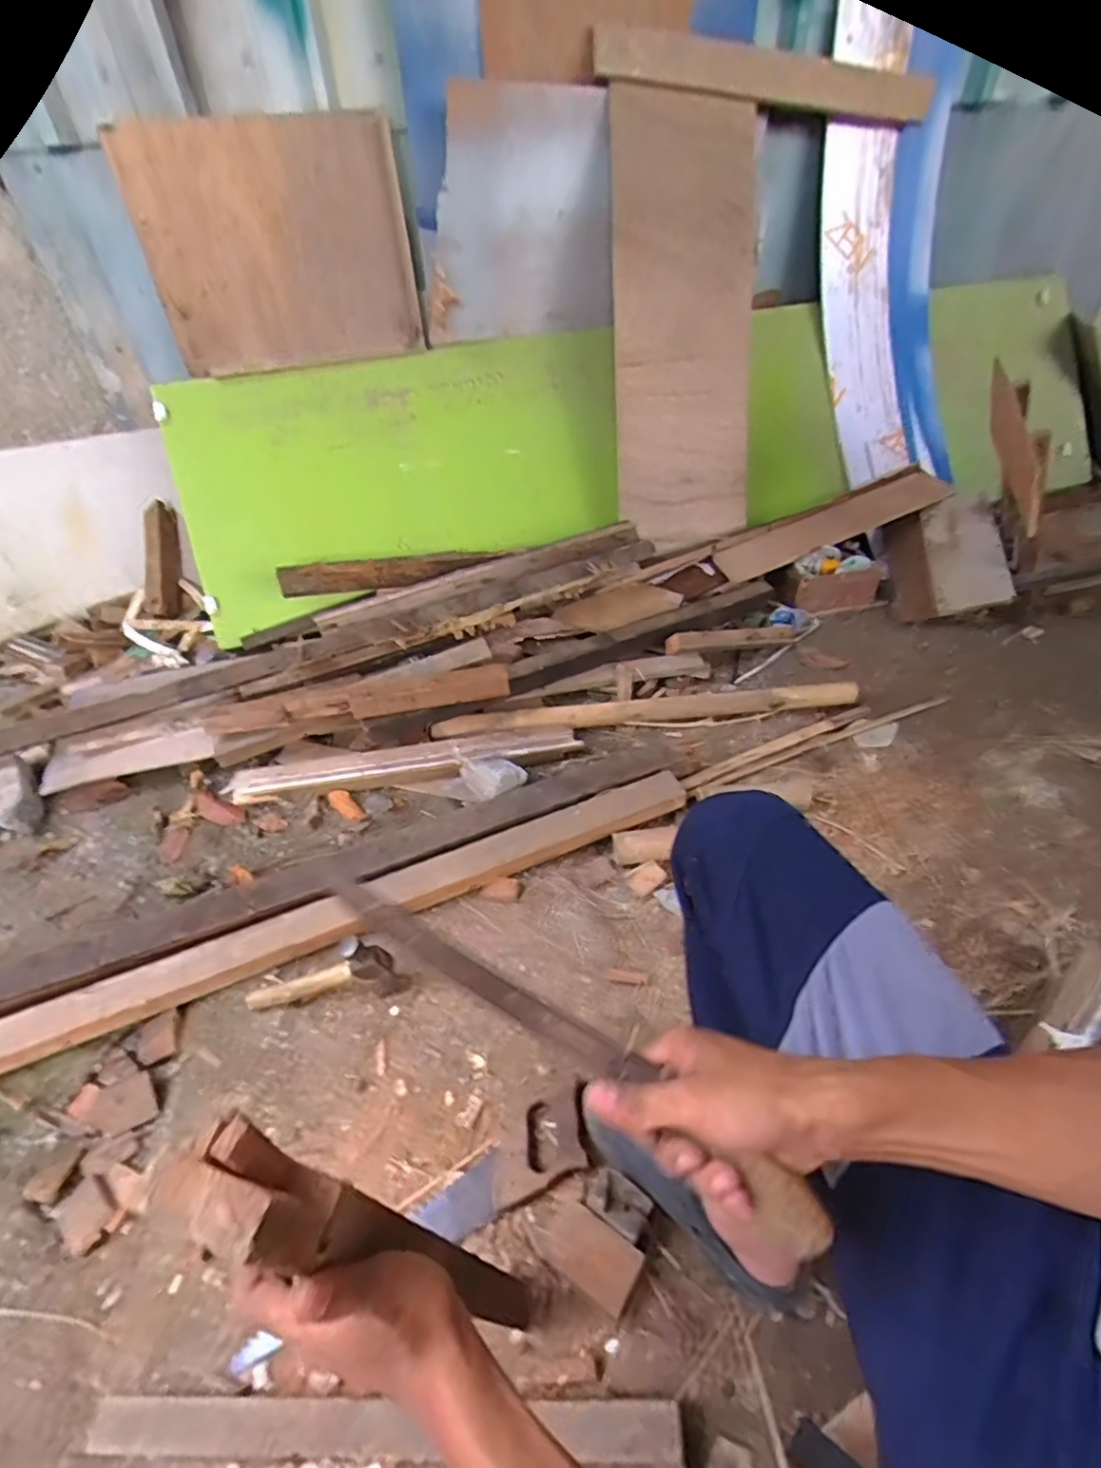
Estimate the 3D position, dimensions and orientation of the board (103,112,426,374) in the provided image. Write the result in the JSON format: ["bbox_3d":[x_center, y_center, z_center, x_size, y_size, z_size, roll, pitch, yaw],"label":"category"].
[{"bbox_3d":[-0.519,-0.923,1.216,0.490,0.366,0.023,-8,38,-3],"label":"board"}]

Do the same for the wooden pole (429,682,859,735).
[{"bbox_3d":[0.204,-0.051,1.263,0.863,0.052,0.066,-7,44,-5],"label":"wooden pole"}]

